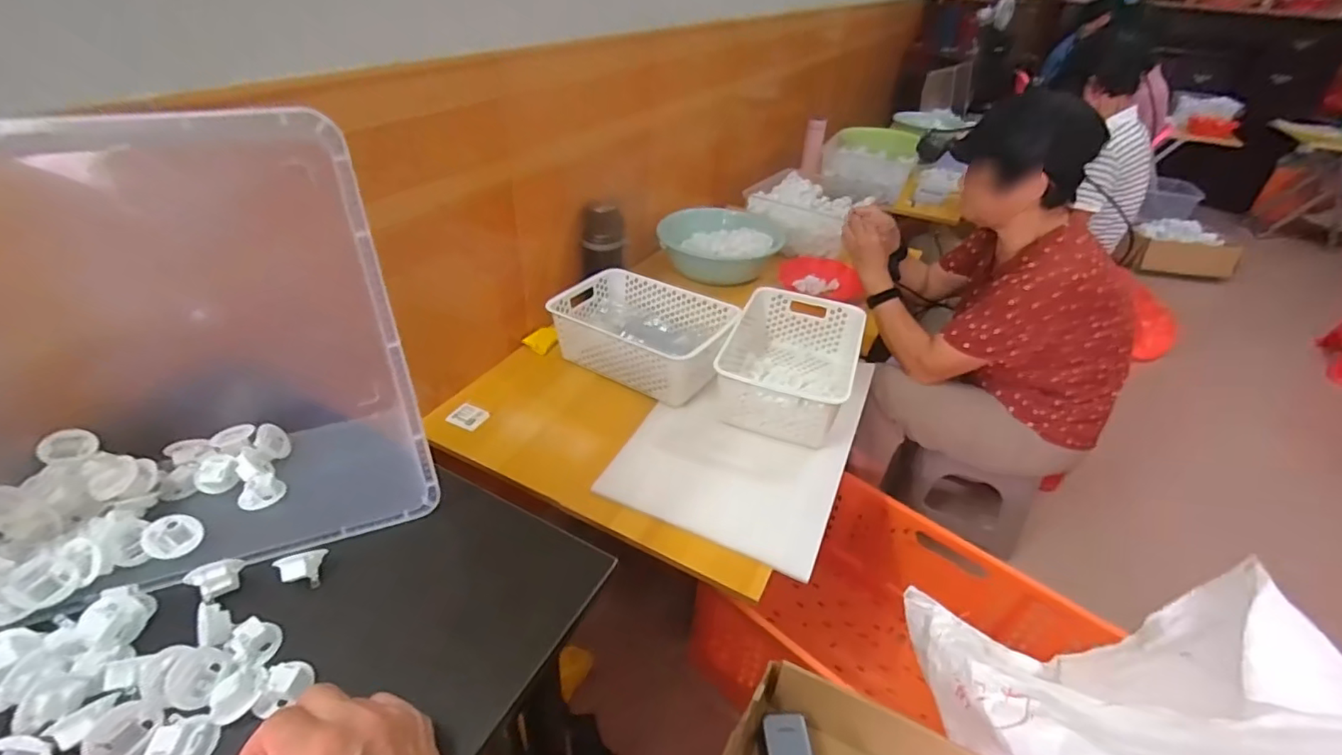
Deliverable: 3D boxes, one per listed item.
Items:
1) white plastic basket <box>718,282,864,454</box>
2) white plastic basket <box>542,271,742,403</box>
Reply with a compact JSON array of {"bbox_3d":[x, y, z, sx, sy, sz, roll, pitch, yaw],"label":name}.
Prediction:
[{"bbox_3d":[0.209,-0.032,0.975,0.212,0.100,0.304,14,38,12],"label":"white plastic basket"},{"bbox_3d":[-0.048,-0.075,1.040,0.310,0.122,0.199,23,41,23],"label":"white plastic basket"}]

